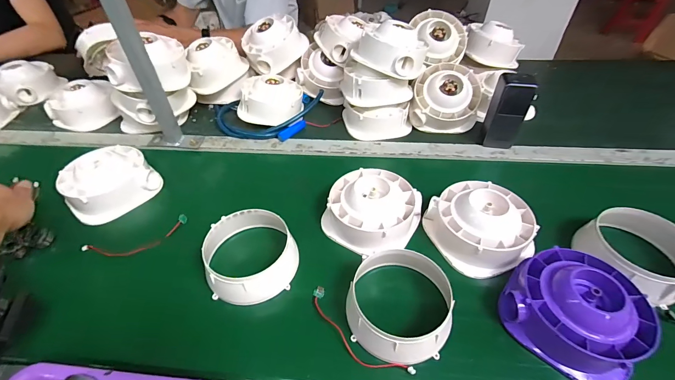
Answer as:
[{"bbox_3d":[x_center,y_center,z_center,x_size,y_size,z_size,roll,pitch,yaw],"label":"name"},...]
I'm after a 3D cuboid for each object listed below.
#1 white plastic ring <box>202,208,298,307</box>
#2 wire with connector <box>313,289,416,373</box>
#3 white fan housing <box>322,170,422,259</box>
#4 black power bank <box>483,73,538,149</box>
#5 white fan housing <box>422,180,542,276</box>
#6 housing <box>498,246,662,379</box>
[{"bbox_3d":[-0.121,0.089,0.442,0.119,0.050,0.127,-1,42,1],"label":"white plastic ring"},{"bbox_3d":[0.019,0.175,0.384,0.154,0.010,0.036,32,52,32],"label":"wire with connector"},{"bbox_3d":[0.053,0.025,0.497,0.135,0.072,0.133,24,48,26],"label":"white fan housing"},{"bbox_3d":[0.319,-0.147,0.602,0.062,0.141,0.041,13,44,16],"label":"black power bank"},{"bbox_3d":[0.212,0.045,0.474,0.134,0.077,0.137,-1,42,1],"label":"white fan housing"},{"bbox_3d":[0.281,0.138,0.381,0.138,0.087,0.133,28,50,29],"label":"housing"}]

